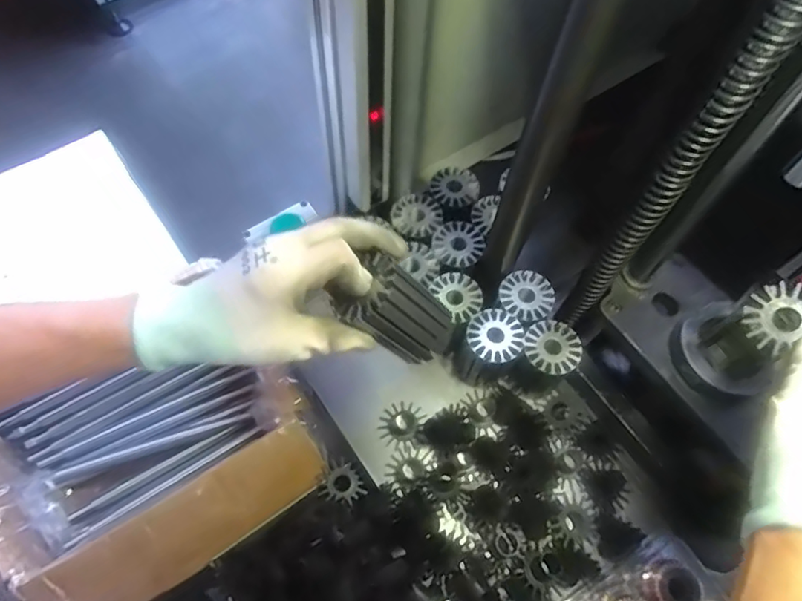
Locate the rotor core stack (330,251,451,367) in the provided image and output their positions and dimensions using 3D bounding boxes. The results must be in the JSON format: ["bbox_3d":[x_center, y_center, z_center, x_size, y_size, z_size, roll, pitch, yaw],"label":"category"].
[{"bbox_3d":[-0.001,0.011,0.406,0.053,0.098,0.047,-13,59,28],"label":"rotor core stack"}]

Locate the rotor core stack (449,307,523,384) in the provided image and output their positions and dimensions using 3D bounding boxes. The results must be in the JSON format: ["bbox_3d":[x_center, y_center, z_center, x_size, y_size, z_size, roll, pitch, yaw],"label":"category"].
[{"bbox_3d":[0.082,0.052,0.561,0.063,0.079,0.055,-29,68,-15],"label":"rotor core stack"}]

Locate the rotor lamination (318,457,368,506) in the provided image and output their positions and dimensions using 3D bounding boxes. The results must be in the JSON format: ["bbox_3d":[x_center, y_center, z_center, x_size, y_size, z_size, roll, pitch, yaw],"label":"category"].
[{"bbox_3d":[-0.062,0.182,0.565,0.040,0.005,0.047,-30,68,-16],"label":"rotor lamination"}]

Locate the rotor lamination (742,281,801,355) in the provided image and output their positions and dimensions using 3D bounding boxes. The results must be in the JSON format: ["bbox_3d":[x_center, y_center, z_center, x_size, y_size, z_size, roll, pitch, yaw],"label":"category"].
[{"bbox_3d":[0.254,0.011,0.378,0.044,0.008,0.045,-8,68,21],"label":"rotor lamination"}]

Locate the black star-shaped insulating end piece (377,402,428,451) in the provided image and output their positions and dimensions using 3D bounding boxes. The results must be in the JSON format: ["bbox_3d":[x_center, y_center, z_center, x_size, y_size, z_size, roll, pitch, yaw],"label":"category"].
[{"bbox_3d":[0.001,0.124,0.564,0.042,0.007,0.043,10,63,3],"label":"black star-shaped insulating end piece"}]

